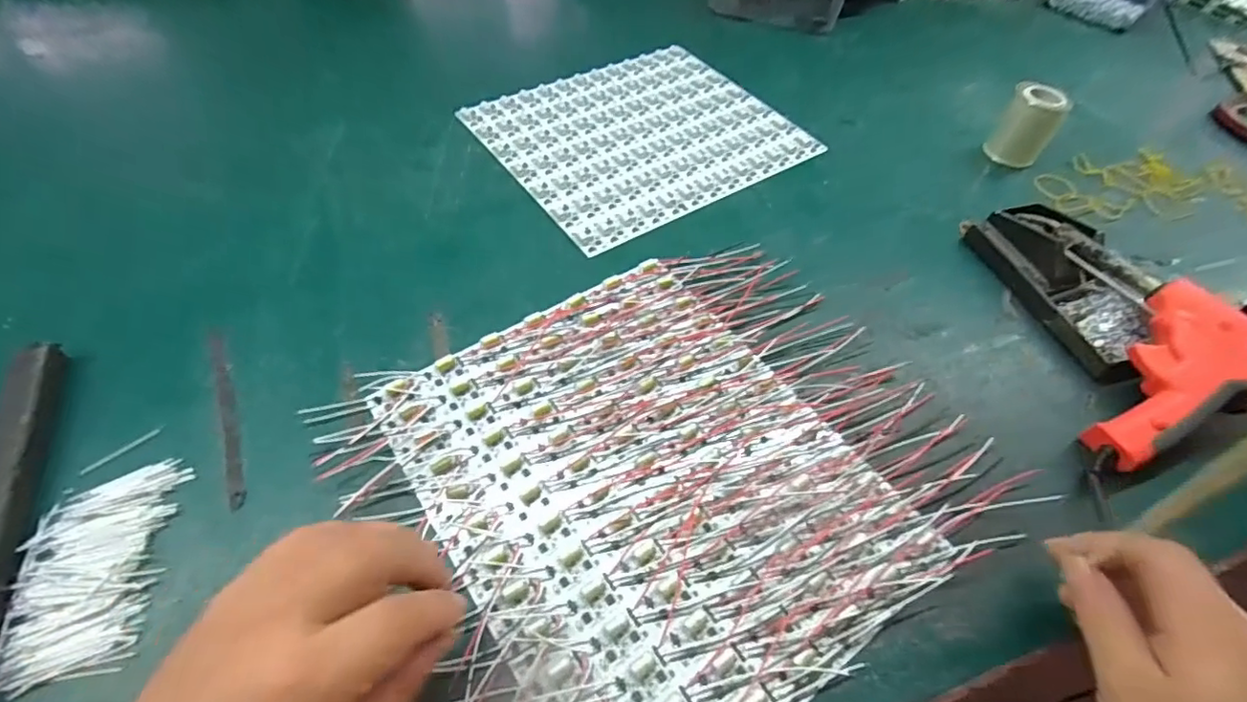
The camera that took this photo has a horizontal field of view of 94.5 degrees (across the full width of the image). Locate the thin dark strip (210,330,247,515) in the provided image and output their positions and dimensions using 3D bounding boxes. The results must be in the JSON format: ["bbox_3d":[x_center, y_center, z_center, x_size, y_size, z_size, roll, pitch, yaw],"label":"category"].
[{"bbox_3d":[-0.251,0.037,0.364,0.011,0.004,0.138,-20,57,-18],"label":"thin dark strip"}]

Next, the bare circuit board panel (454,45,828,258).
[{"bbox_3d":[0.016,-0.223,0.584,0.285,0.004,0.245,-28,60,-23],"label":"bare circuit board panel"}]

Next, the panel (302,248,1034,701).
[{"bbox_3d":[0.032,0.066,0.366,0.351,0.010,0.292,-27,60,-22],"label":"panel"}]

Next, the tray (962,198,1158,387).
[{"bbox_3d":[0.351,-0.057,0.458,0.065,0.042,0.167,-11,55,-12],"label":"tray"}]

